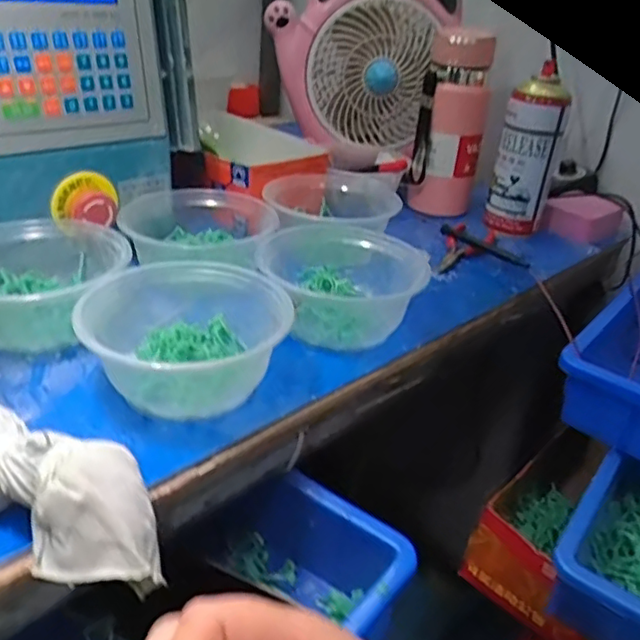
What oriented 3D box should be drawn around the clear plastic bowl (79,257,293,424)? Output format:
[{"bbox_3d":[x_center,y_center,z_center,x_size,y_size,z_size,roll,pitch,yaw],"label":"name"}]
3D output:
[{"bbox_3d":[-0.102,0.013,0.423,0.130,0.063,0.130,5,30,-3],"label":"clear plastic bowl"}]

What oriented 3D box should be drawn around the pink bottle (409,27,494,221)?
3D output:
[{"bbox_3d":[0.155,-0.233,0.741,0.078,0.200,0.072,10,30,6],"label":"pink bottle"}]

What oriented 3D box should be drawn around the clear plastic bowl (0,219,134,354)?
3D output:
[{"bbox_3d":[-0.206,-0.031,0.480,0.110,0.057,0.124,-10,34,-26],"label":"clear plastic bowl"}]

